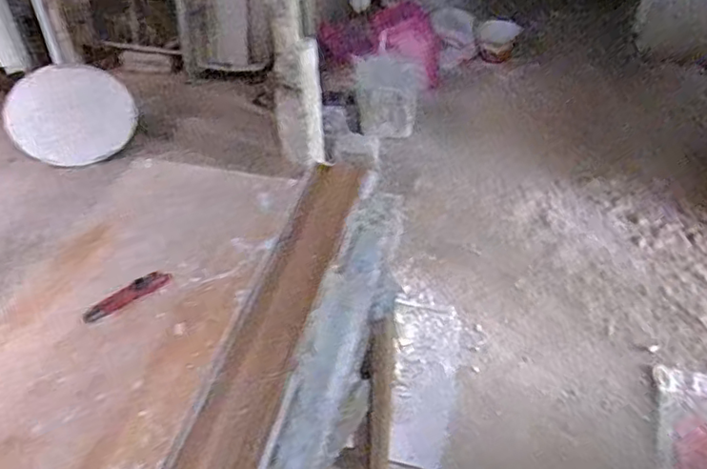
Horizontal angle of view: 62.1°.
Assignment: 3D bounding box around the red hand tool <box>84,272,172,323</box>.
[{"bbox_3d":[-0.388,0.103,1.008,0.150,0.014,0.036,-29,49,-27],"label":"red hand tool"}]

